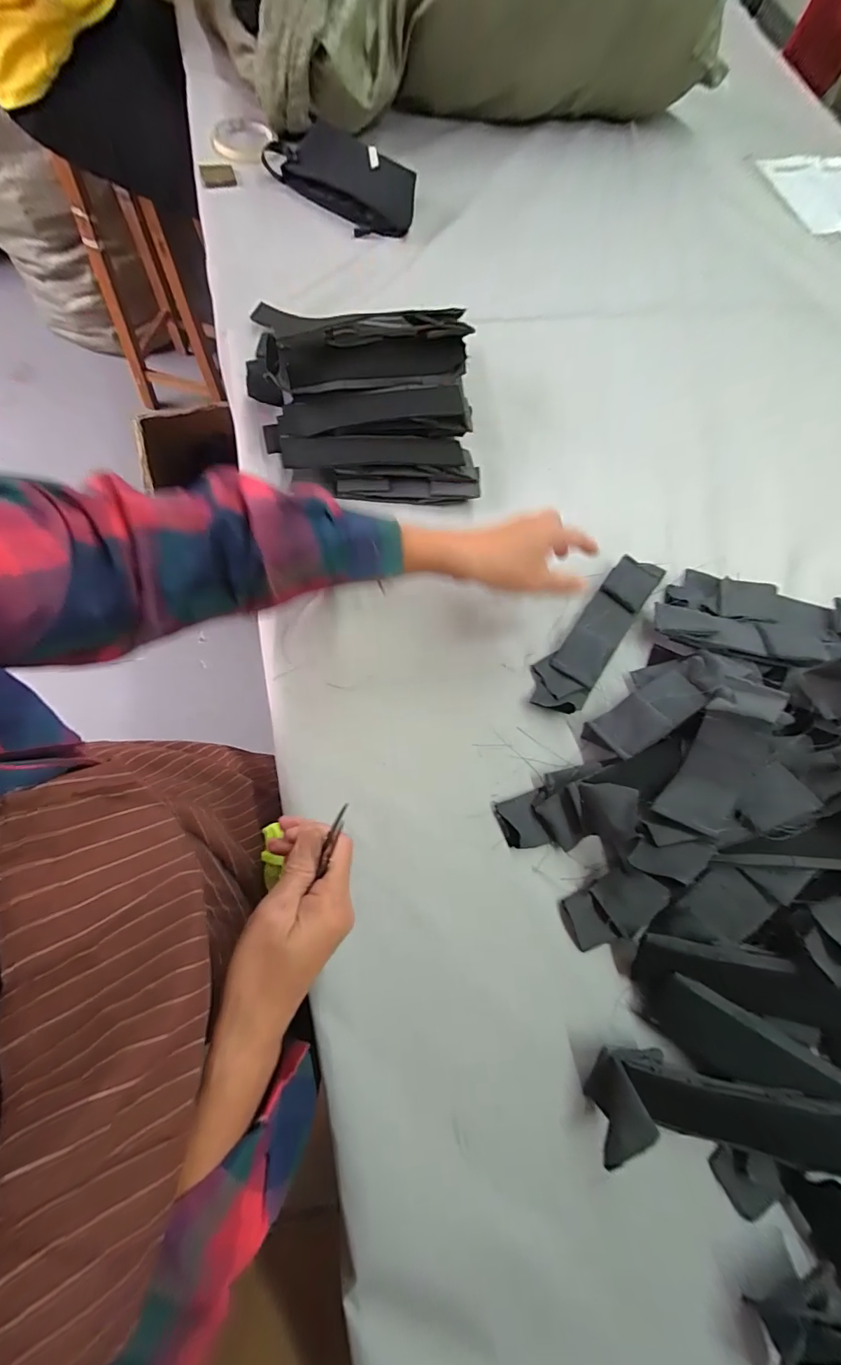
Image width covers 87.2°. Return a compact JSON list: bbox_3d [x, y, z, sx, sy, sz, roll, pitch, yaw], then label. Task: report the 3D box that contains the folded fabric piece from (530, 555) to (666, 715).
[{"bbox_3d":[0.175,-0.054,0.433,0.052,0.023,0.203,36,71,6],"label":"folded fabric piece"}]

